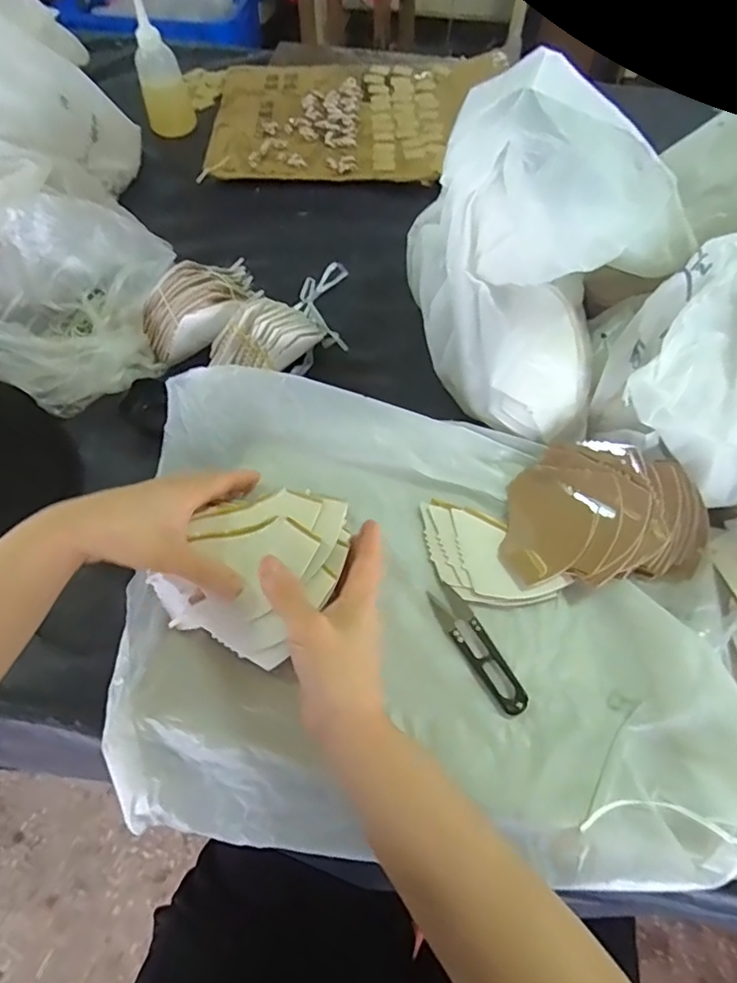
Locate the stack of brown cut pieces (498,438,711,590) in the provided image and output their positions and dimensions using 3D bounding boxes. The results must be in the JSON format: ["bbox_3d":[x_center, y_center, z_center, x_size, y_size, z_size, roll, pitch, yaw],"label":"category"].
[{"bbox_3d":[0.184,0.012,0.433,0.157,0.050,0.120,0,59,-1],"label":"stack of brown cut pieces"}]

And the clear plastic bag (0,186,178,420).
[{"bbox_3d":[-0.300,-0.186,0.541,0.169,0.109,0.187,13,60,7],"label":"clear plastic bag"}]

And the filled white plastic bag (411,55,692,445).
[{"bbox_3d":[0.130,-0.180,0.445,0.198,0.230,0.153,22,61,12],"label":"filled white plastic bag"}]

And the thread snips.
[{"bbox_3d":[0.078,0.110,0.398,0.025,0.006,0.101,-26,63,-16],"label":"thread snips"}]

